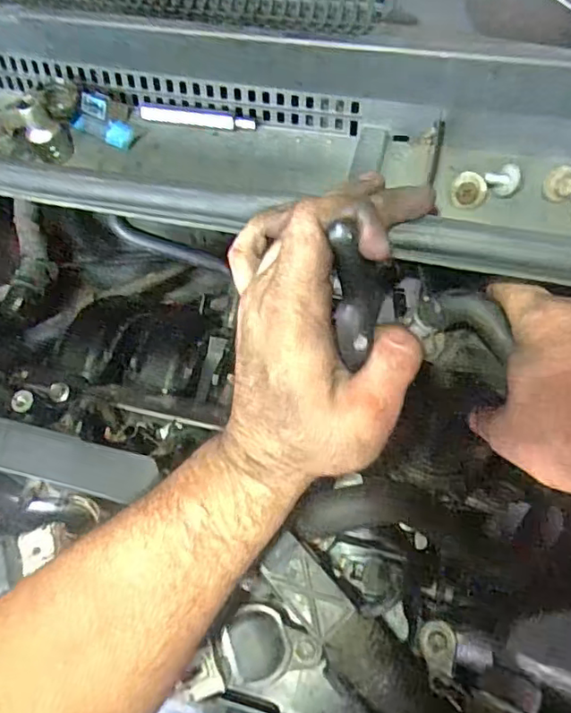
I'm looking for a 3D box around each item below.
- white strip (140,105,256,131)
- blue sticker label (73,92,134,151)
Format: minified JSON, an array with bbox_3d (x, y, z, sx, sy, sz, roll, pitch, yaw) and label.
[{"bbox_3d":[-0.054,-0.146,0.356,0.075,0.009,0.009,13,60,13],"label":"white strip"},{"bbox_3d":[-0.112,-0.143,0.358,0.043,0.010,0.021,39,67,7],"label":"blue sticker label"}]

